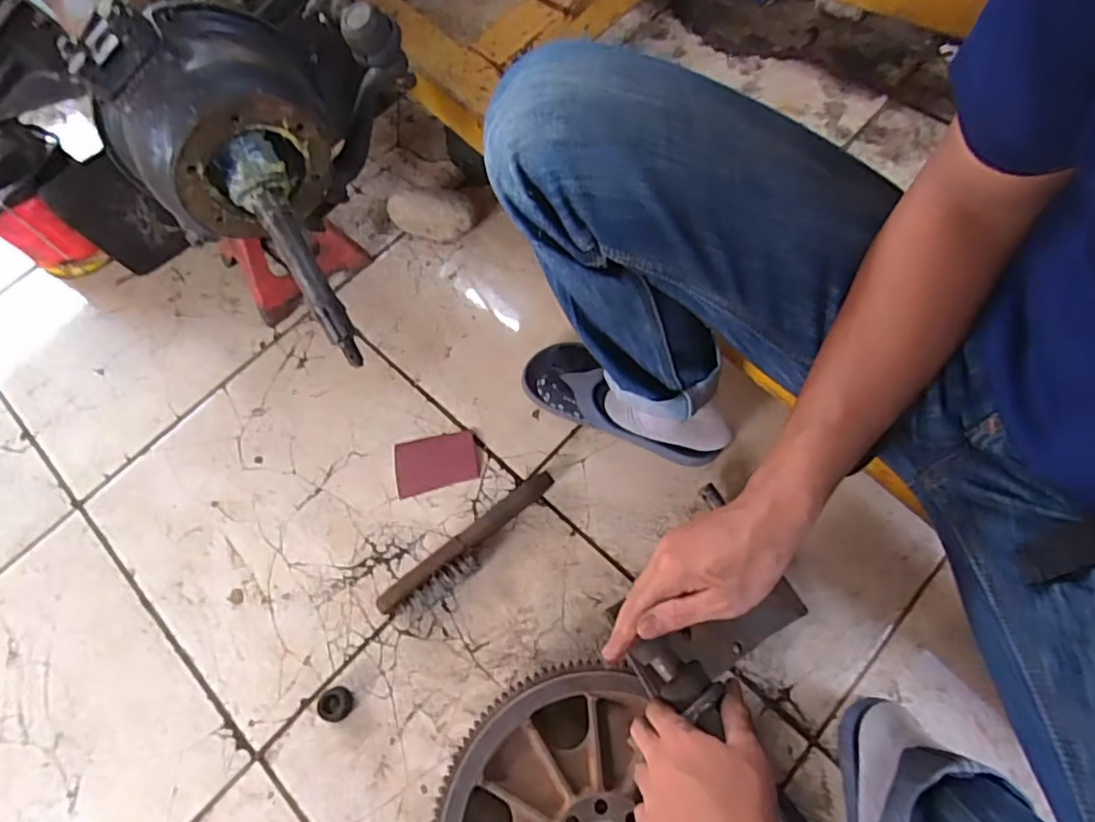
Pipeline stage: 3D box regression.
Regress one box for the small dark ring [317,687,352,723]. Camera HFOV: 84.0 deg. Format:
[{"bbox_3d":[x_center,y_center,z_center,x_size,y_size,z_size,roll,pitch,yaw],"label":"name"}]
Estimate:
[{"bbox_3d":[-0.227,0.314,0.650,0.033,0.019,0.034,-2,66,5],"label":"small dark ring"}]

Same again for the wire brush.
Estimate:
[{"bbox_3d":[-0.085,0.158,0.699,0.235,0.032,0.046,-38,68,-11],"label":"wire brush"}]

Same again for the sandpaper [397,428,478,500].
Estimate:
[{"bbox_3d":[-0.138,0.062,0.752,0.101,0.005,0.070,-13,66,0],"label":"sandpaper"}]

